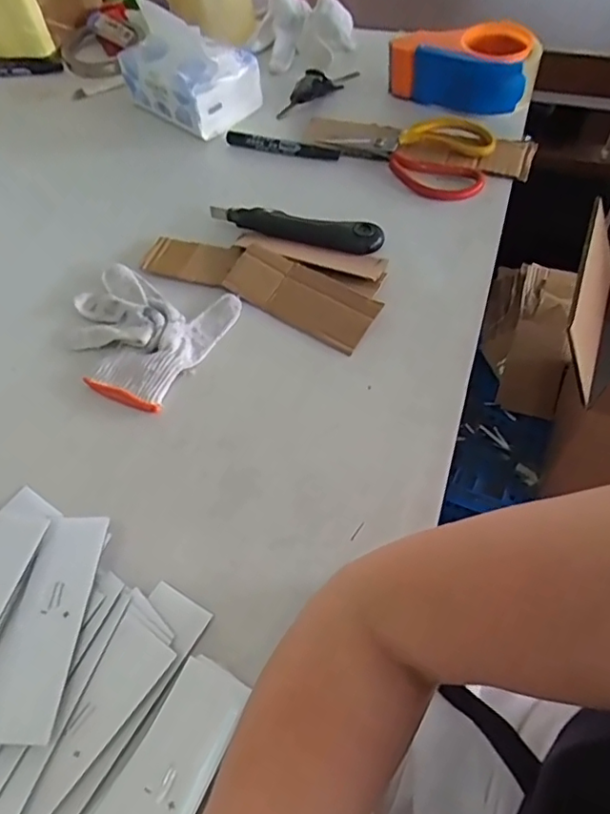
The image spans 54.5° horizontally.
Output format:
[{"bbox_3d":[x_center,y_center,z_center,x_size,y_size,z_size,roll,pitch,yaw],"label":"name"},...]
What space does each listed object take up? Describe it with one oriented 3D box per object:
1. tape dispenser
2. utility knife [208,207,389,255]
[{"bbox_3d":[0.174,-0.388,0.674,0.151,0.082,0.083,24,60,19],"label":"tape dispenser"},{"bbox_3d":[-0.009,-0.178,0.572,0.167,0.016,0.030,15,58,14],"label":"utility knife"}]

